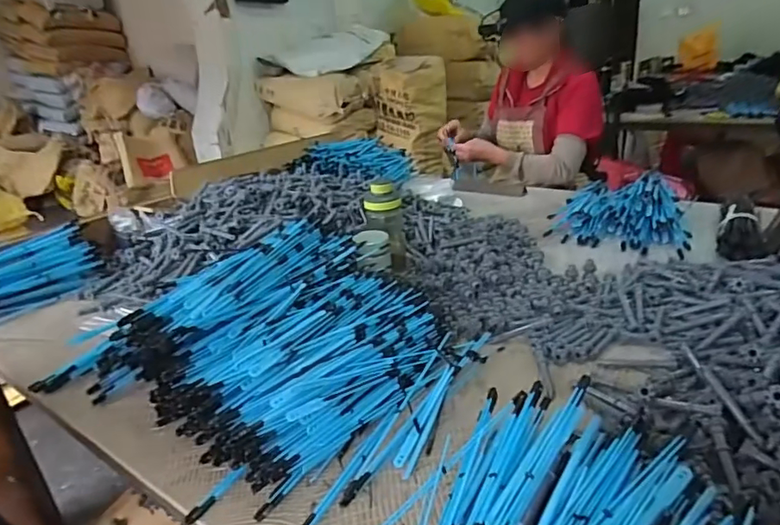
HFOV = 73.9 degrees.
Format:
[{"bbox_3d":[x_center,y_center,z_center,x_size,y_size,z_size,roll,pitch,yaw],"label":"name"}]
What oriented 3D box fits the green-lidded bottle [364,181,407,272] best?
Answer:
[{"bbox_3d":[-0.009,-0.076,1.008,0.069,0.169,0.082,-5,23,1],"label":"green-lidded bottle"}]

